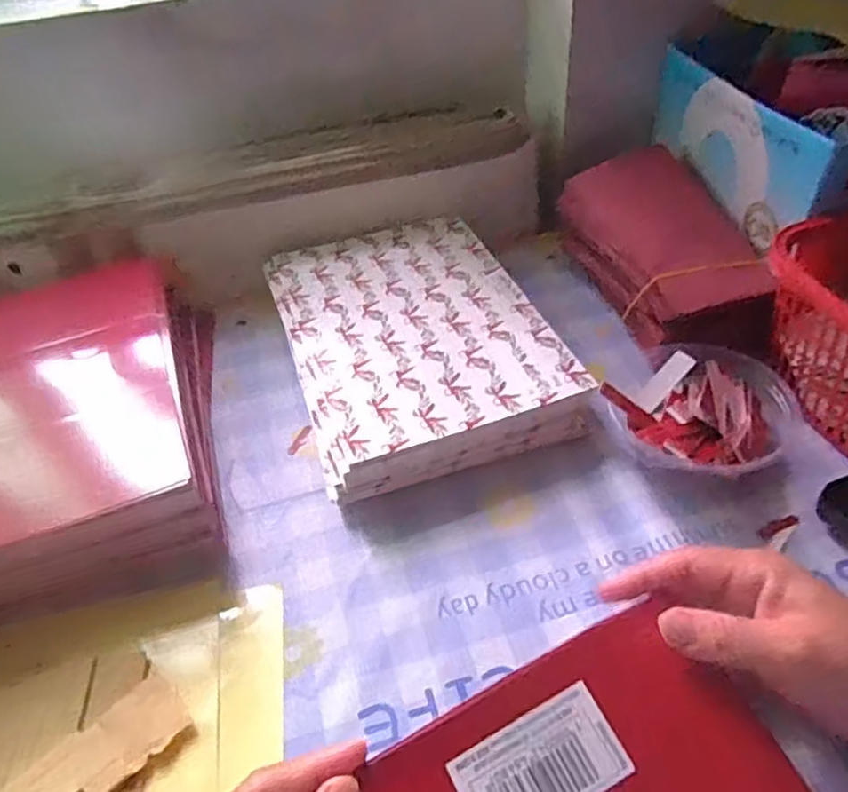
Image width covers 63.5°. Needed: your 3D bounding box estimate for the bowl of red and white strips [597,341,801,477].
[{"bbox_3d":[0.176,0.012,0.465,0.124,0.044,0.116,-3,44,3],"label":"bowl of red and white strips"}]

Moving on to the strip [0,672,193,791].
[{"bbox_3d":[-0.178,0.191,0.340,0.122,0.004,0.039,-35,51,-26],"label":"strip"}]

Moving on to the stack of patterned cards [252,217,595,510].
[{"bbox_3d":[-0.011,-0.044,0.545,0.185,0.047,0.261,-16,45,-11],"label":"stack of patterned cards"}]

